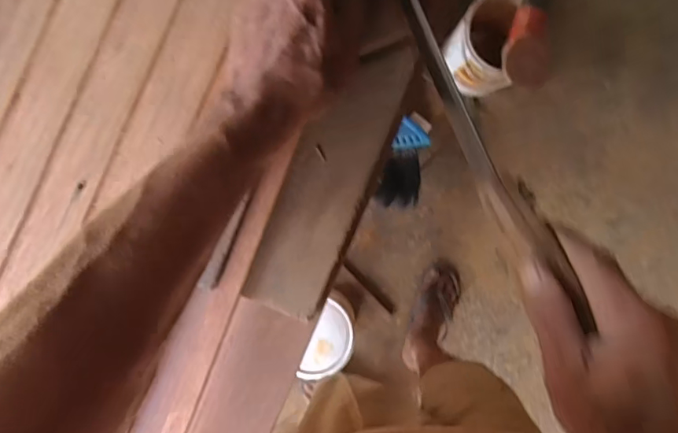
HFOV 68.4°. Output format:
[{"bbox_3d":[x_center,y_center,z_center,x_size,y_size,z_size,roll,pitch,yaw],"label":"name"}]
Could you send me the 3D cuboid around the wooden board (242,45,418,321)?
[{"bbox_3d":[-0.006,-0.029,0.374,0.058,0.017,0.209,22,89,3],"label":"wooden board"}]

